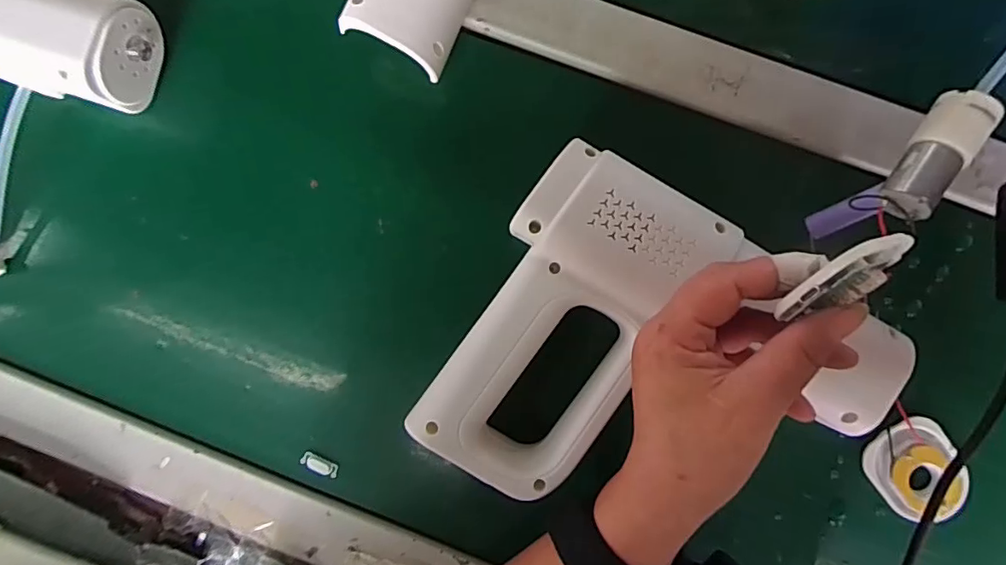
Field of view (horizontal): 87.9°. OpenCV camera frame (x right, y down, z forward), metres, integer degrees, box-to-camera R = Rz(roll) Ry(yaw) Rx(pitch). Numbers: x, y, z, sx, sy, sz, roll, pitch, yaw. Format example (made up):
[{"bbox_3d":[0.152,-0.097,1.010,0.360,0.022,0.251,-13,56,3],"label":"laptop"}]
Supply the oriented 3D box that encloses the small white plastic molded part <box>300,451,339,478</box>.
[{"bbox_3d":[-0.115,0.114,0.327,0.023,0.009,0.007,28,90,3],"label":"small white plastic molded part"}]

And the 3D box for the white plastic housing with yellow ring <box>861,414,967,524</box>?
[{"bbox_3d":[0.243,0.111,0.304,0.047,0.007,0.057,-36,87,2],"label":"white plastic housing with yellow ring"}]

